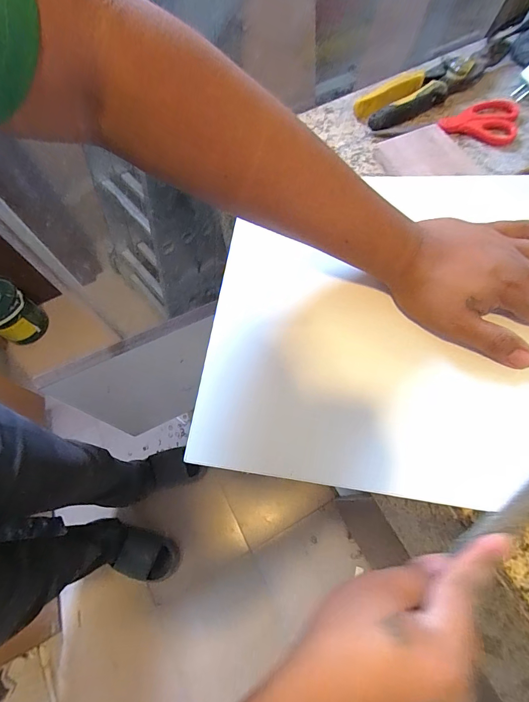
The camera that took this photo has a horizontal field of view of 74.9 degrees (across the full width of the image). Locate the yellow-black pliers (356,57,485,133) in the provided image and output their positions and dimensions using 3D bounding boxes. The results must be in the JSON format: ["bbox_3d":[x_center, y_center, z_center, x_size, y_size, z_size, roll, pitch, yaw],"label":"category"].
[{"bbox_3d":[0.198,-0.334,0.437,0.174,0.025,0.057,-34,69,-11],"label":"yellow-black pliers"}]

